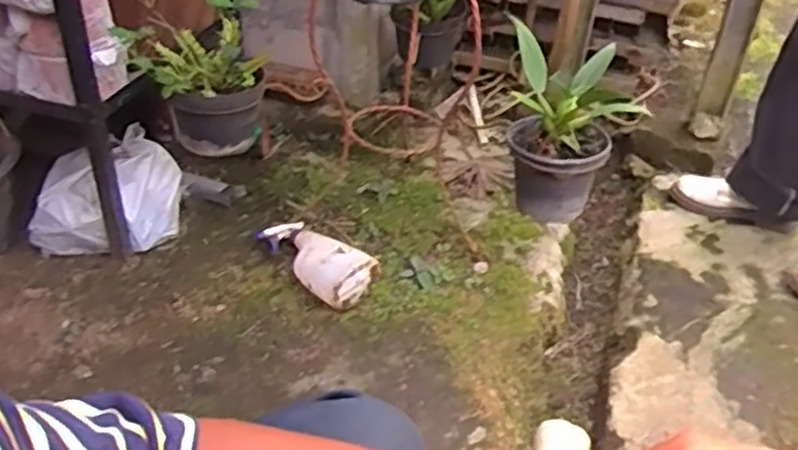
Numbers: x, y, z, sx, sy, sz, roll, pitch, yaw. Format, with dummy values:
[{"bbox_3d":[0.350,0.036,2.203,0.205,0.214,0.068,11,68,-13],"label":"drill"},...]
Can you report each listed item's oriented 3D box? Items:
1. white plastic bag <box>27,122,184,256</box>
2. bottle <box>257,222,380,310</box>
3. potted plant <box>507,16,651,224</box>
[{"bbox_3d":[-0.573,-0.051,1.390,0.286,0.174,0.194,-14,40,-22],"label":"white plastic bag"},{"bbox_3d":[-0.169,0.054,1.344,0.269,0.078,0.124,32,46,34],"label":"bottle"},{"bbox_3d":[0.278,-0.153,1.173,0.213,0.245,0.169,9,37,7],"label":"potted plant"}]

